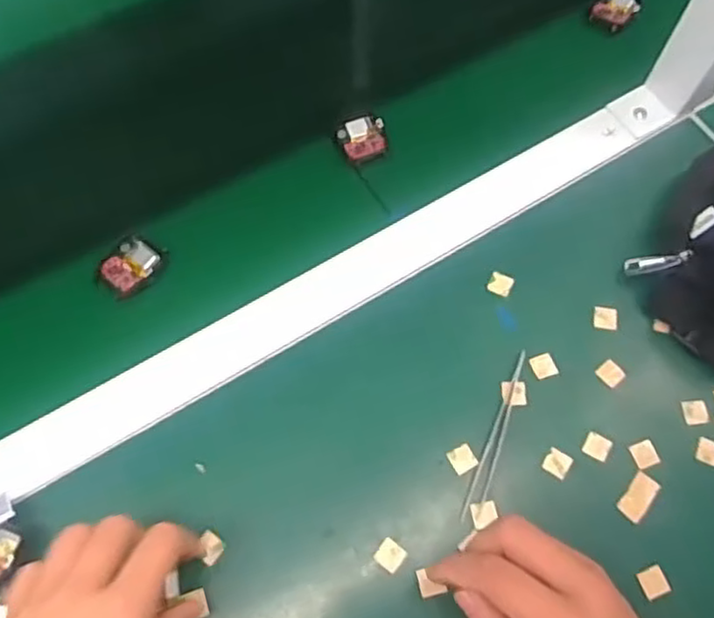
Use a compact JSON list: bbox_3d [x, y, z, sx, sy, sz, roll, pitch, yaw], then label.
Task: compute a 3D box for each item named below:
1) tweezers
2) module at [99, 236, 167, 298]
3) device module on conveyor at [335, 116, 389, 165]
[{"bbox_3d":[0.089,0.079,0.434,0.012,0.007,0.111,20,68,10],"label":"tweezers"},{"bbox_3d":[-0.159,-0.032,0.484,0.033,0.008,0.044,33,70,13],"label":"module"},{"bbox_3d":[0.004,-0.132,0.532,0.037,0.007,0.041,-11,67,-5],"label":"device module on conveyor"}]

